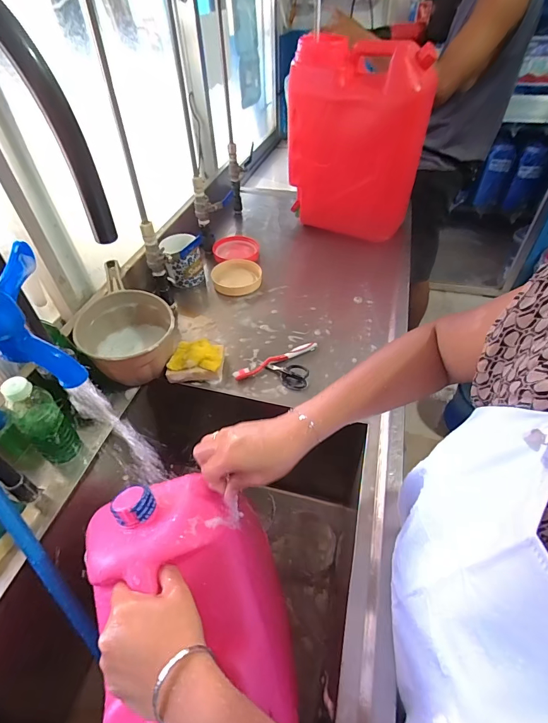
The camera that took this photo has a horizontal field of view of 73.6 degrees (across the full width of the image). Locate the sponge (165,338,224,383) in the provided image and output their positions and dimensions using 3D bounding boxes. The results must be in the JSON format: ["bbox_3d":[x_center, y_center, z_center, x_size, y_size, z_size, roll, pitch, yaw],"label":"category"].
[{"bbox_3d":[-0.147,-0.002,0.705,0.103,0.049,0.087,5,47,7],"label":"sponge"}]

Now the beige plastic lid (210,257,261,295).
[{"bbox_3d":[-0.093,-0.205,0.899,0.107,0.036,0.114,-1,46,1],"label":"beige plastic lid"}]

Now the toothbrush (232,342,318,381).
[{"bbox_3d":[0.005,-0.004,0.730,0.185,0.017,0.020,-24,50,-19],"label":"toothbrush"}]

